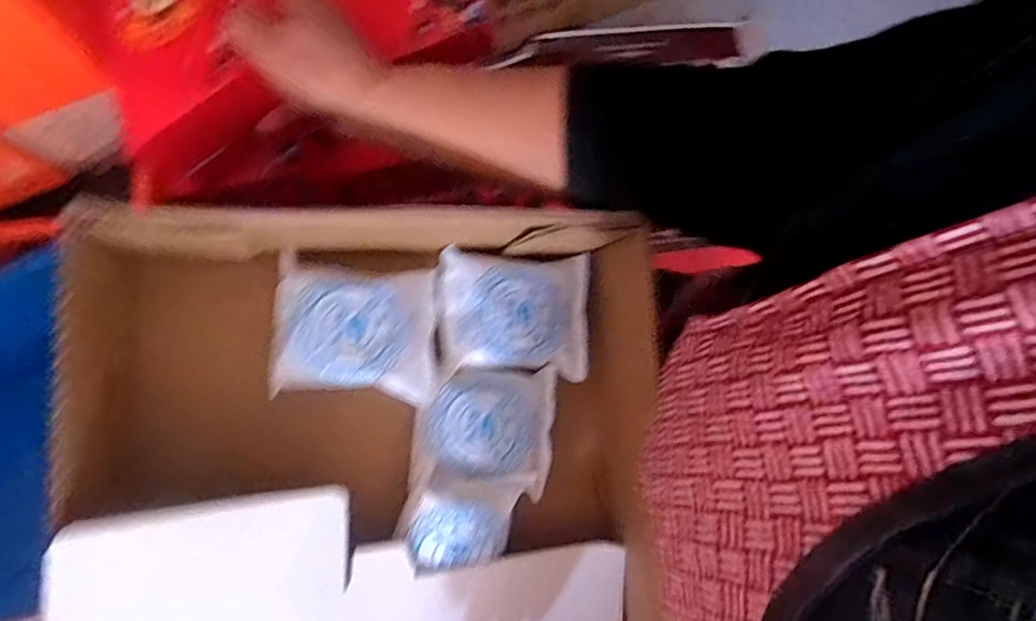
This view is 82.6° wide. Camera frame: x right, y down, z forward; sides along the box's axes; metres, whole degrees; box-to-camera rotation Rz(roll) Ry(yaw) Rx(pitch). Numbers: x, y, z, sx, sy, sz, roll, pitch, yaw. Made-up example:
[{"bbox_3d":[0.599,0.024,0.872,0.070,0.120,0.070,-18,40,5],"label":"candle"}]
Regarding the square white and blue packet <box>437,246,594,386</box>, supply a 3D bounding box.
[{"bbox_3d":[-0.008,0.000,0.382,0.085,0.017,0.076,3,83,-13],"label":"square white and blue packet"}]

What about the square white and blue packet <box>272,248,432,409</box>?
[{"bbox_3d":[-0.096,0.011,0.354,0.090,0.021,0.077,5,81,-19],"label":"square white and blue packet"}]

